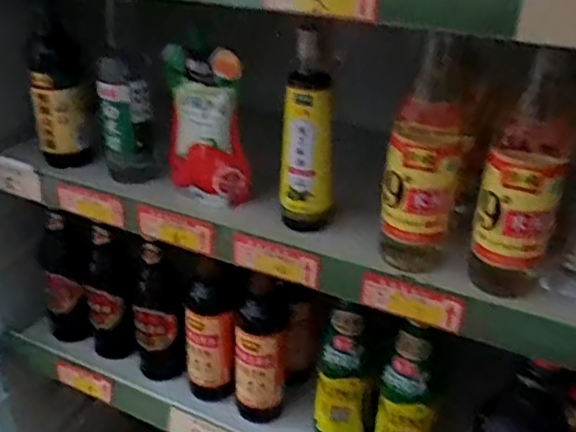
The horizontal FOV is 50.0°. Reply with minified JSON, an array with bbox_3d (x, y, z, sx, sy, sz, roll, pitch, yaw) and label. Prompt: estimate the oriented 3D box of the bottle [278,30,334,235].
[{"bbox_3d":[0.019,-0.074,0.614,0.051,0.192,0.043,-2,30,-7],"label":"bottle"}]

